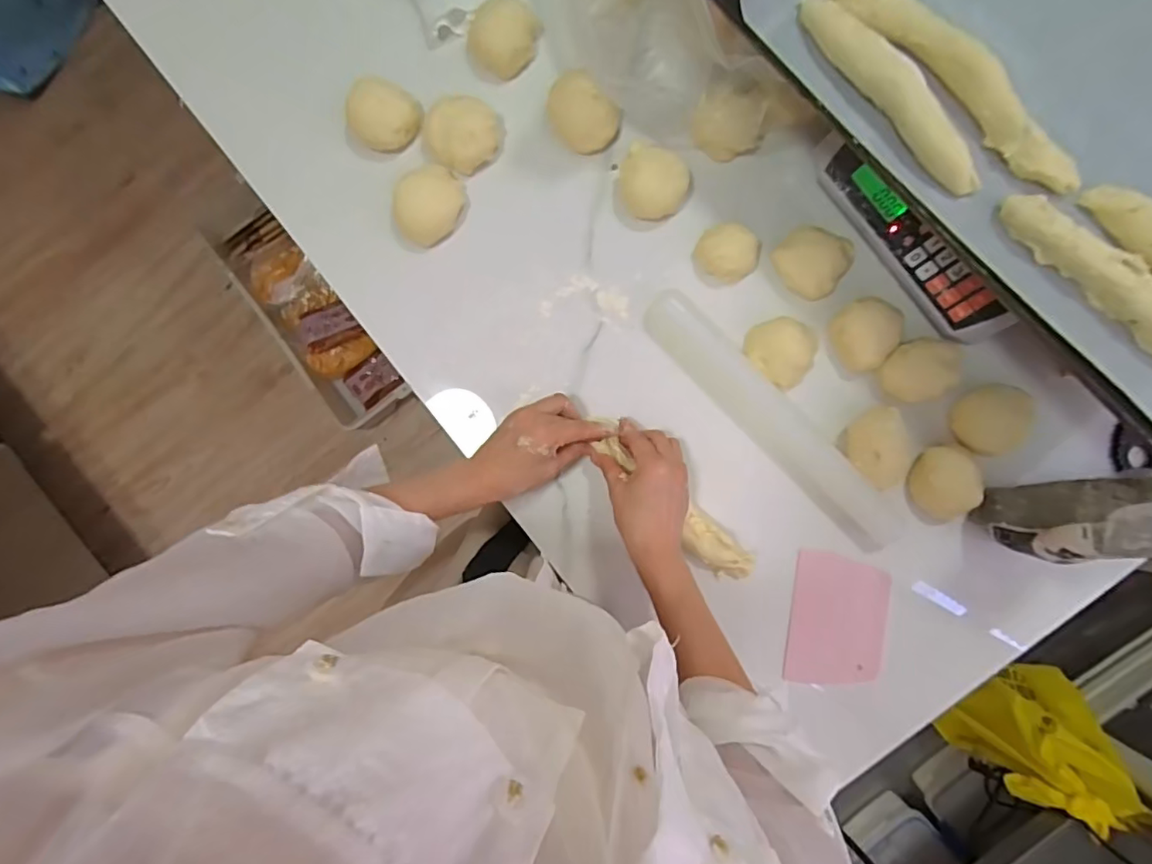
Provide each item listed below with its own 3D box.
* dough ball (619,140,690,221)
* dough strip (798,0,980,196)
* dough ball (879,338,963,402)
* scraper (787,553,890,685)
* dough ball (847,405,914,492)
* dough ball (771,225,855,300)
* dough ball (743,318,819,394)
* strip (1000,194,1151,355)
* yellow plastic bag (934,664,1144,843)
[{"bbox_3d":[0.074,-0.237,0.540,0.063,0.034,0.062,0,90,2],"label":"dough ball"},{"bbox_3d":[0.242,-0.260,0.431,0.026,0.023,0.189,-41,89,2],"label":"dough strip"},{"bbox_3d":[0.321,-0.057,0.531,0.072,0.036,0.057,-17,90,2],"label":"dough ball"},{"bbox_3d":[0.257,0.184,0.556,0.092,0.008,0.126,7,93,2],"label":"scraper"},{"bbox_3d":[0.284,0.015,0.537,0.053,0.034,0.077,-2,90,2],"label":"dough ball"},{"bbox_3d":[0.225,-0.163,0.538,0.064,0.042,0.059,0,90,2],"label":"dough ball"},{"bbox_3d":[0.201,-0.079,0.546,0.063,0.035,0.068,-42,89,2],"label":"dough ball"},{"bbox_3d":[0.410,-0.111,0.427,0.199,0.029,0.029,41,92,1],"label":"strip"},{"bbox_3d":[0.817,0.538,0.994,0.184,0.298,0.161,2,91,2],"label":"yellow plastic bag"}]

